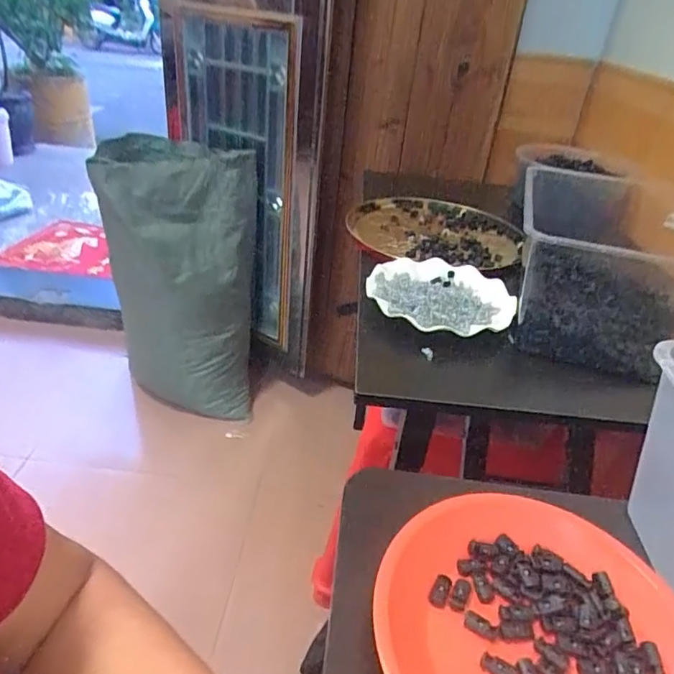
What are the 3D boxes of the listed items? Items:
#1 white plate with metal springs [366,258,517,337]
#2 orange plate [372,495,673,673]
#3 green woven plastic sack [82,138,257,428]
[{"bbox_3d":[0.134,-0.055,0.690,0.179,0.033,0.184,4,33,-3],"label":"white plate with metal springs"},{"bbox_3d":[0.120,0.182,0.324,0.190,0.032,0.184,0,32,0],"label":"orange plate"},{"bbox_3d":[-0.415,-0.126,1.477,0.373,0.731,0.253,-3,34,-13],"label":"green woven plastic sack"}]

